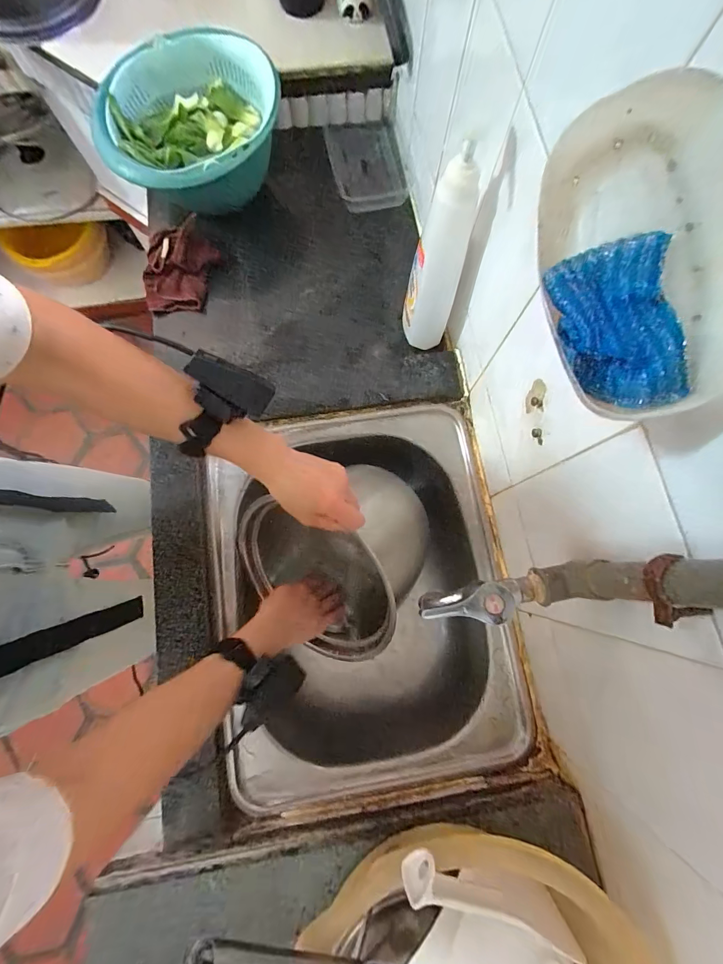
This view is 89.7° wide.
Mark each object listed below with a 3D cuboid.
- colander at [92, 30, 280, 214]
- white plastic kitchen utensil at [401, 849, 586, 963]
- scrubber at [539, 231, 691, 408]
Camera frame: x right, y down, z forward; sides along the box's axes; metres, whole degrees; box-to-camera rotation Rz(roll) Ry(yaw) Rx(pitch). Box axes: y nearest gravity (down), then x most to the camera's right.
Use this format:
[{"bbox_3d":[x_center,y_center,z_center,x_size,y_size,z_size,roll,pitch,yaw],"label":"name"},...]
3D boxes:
[{"bbox_3d":[-0.249,-0.526,0.551,0.249,0.108,0.236,-6,78,-2],"label":"colander"},{"bbox_3d":[0.105,0.329,0.288,0.170,0.044,0.025,34,78,-17],"label":"white plastic kitchen utensil"},{"bbox_3d":[0.133,-0.079,0.191,0.052,0.013,0.086,-21,94,15],"label":"scrubber"}]

